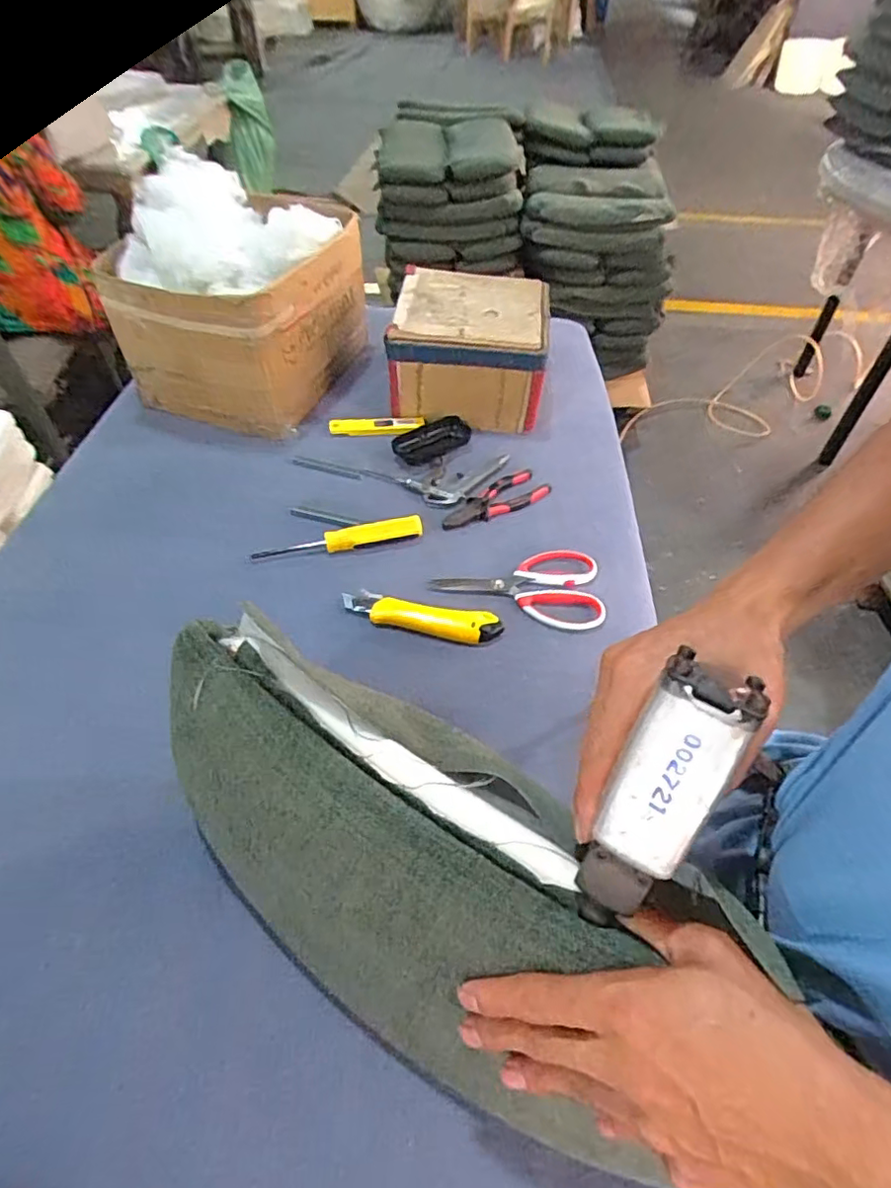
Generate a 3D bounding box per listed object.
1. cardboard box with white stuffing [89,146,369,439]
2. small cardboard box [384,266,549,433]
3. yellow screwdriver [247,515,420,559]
[{"bbox_3d":[-0.293,-0.420,0.848,0.258,0.240,0.282,15,51,11],"label":"cardboard box with white stuffing"},{"bbox_3d":[0.040,-0.367,0.883,0.216,0.125,0.228,8,50,6],"label":"small cardboard box"},{"bbox_3d":[-0.125,-0.065,0.692,0.195,0.025,0.023,-11,51,-10],"label":"yellow screwdriver"}]

